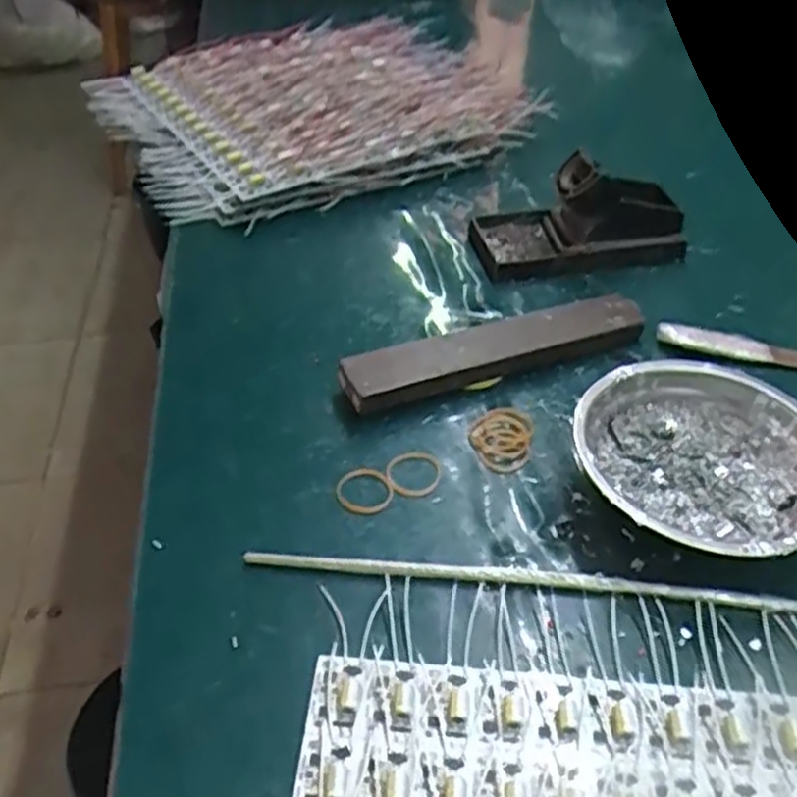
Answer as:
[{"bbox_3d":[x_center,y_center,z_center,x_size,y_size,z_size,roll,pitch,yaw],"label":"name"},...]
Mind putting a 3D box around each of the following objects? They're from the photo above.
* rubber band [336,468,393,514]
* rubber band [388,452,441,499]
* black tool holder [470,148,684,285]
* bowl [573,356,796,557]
[{"bbox_3d":[-0.018,0.049,0.407,0.029,0.004,0.028,3,52,-3],"label":"rubber band"},{"bbox_3d":[0.008,0.041,0.418,0.029,0.004,0.030,1,43,-1],"label":"rubber band"},{"bbox_3d":[0.131,-0.137,0.568,0.147,0.063,0.075,-8,44,-10],"label":"black tool holder"},{"bbox_3d":[0.155,0.035,0.398,0.122,0.039,0.128,1,43,-1],"label":"bowl"}]

